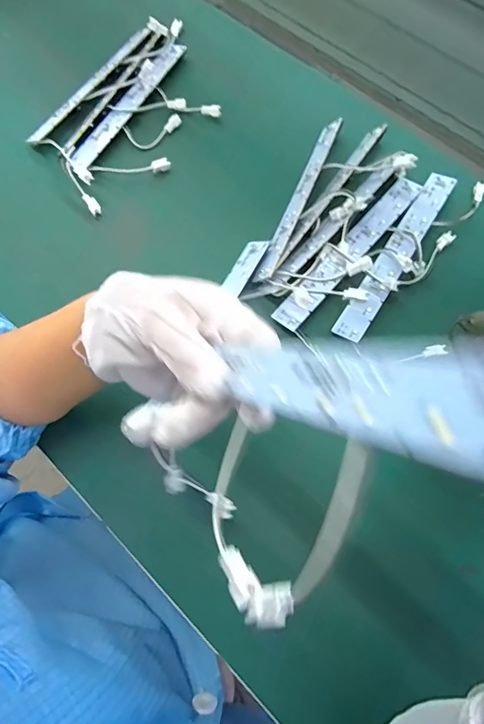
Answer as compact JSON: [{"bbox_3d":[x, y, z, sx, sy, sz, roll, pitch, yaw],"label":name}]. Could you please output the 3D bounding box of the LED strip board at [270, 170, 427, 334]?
[{"bbox_3d":[0.097,-0.100,0.364,0.024,0.010,0.192,39,73,12],"label":"LED strip board"}]

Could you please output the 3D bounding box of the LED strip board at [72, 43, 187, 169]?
[{"bbox_3d":[-0.115,-0.269,0.424,0.022,0.005,0.189,26,71,8],"label":"LED strip board"}]

